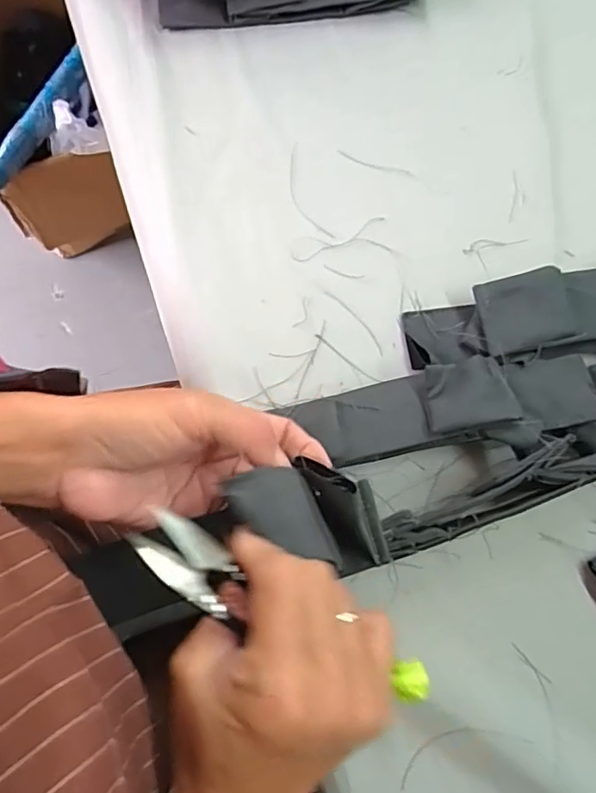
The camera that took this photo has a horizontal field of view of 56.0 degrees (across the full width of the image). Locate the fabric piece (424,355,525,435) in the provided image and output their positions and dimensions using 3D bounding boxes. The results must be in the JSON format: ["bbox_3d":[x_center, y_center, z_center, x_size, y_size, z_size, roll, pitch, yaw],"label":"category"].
[{"bbox_3d":[0.097,-0.003,0.320,0.050,0.009,0.045,-5,58,-1],"label":"fabric piece"}]

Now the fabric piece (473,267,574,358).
[{"bbox_3d":[0.138,-0.052,0.342,0.053,0.005,0.046,-12,75,6],"label":"fabric piece"}]

